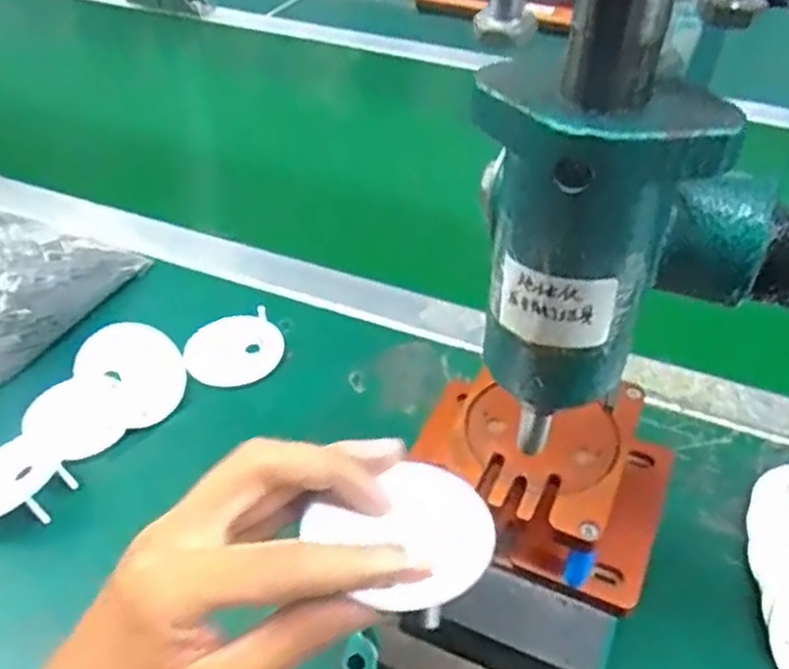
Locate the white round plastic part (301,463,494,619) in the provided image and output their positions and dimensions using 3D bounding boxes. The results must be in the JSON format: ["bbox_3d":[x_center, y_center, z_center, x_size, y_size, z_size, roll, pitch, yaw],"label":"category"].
[{"bbox_3d":[0.005,0.067,0.263,0.060,0.008,0.052,-19,45,-22],"label":"white round plastic part"}]

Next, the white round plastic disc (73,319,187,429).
[{"bbox_3d":[-0.162,0.026,0.468,0.063,0.008,0.063,3,78,-15],"label":"white round plastic disc"}]

